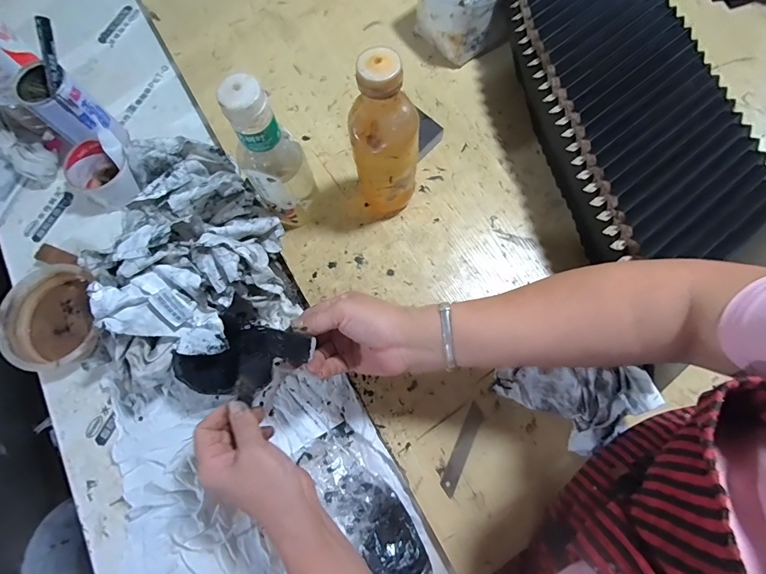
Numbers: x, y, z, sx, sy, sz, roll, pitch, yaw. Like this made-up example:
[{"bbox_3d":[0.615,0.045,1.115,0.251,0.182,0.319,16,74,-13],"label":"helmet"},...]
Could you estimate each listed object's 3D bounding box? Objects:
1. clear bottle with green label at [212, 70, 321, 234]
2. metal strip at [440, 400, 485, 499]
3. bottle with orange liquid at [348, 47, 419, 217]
[{"bbox_3d":[-0.118,-0.135,0.424,0.069,0.207,0.062,-26,76,-5],"label":"clear bottle with green label"},{"bbox_3d":[0.091,0.182,0.435,0.019,0.004,0.100,25,78,7],"label":"metal strip"},{"bbox_3d":[0.005,-0.152,0.423,0.071,0.212,0.077,8,76,4],"label":"bottle with orange liquid"}]

